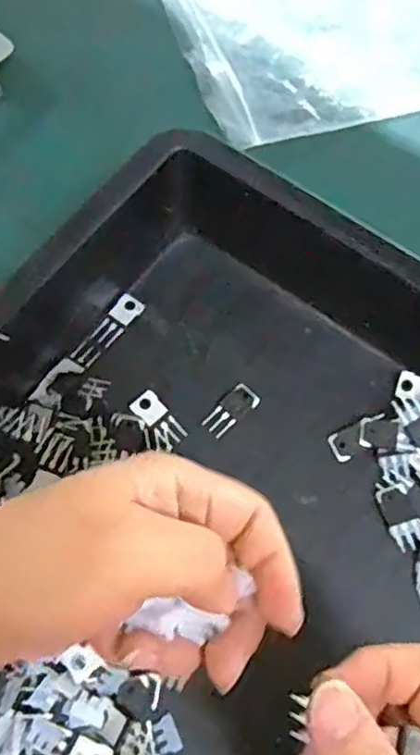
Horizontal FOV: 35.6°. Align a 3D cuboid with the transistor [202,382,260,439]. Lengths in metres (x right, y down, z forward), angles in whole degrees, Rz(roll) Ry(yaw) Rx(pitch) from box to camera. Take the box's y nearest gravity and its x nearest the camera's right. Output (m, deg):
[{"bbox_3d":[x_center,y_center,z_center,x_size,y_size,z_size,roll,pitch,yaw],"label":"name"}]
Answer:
[{"bbox_3d":[0.012,0.018,0.369,0.034,0.004,0.016,-40,73,-16],"label":"transistor"}]

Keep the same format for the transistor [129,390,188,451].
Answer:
[{"bbox_3d":[-0.029,0.024,0.365,0.016,0.004,0.034,-37,72,-15],"label":"transistor"}]

